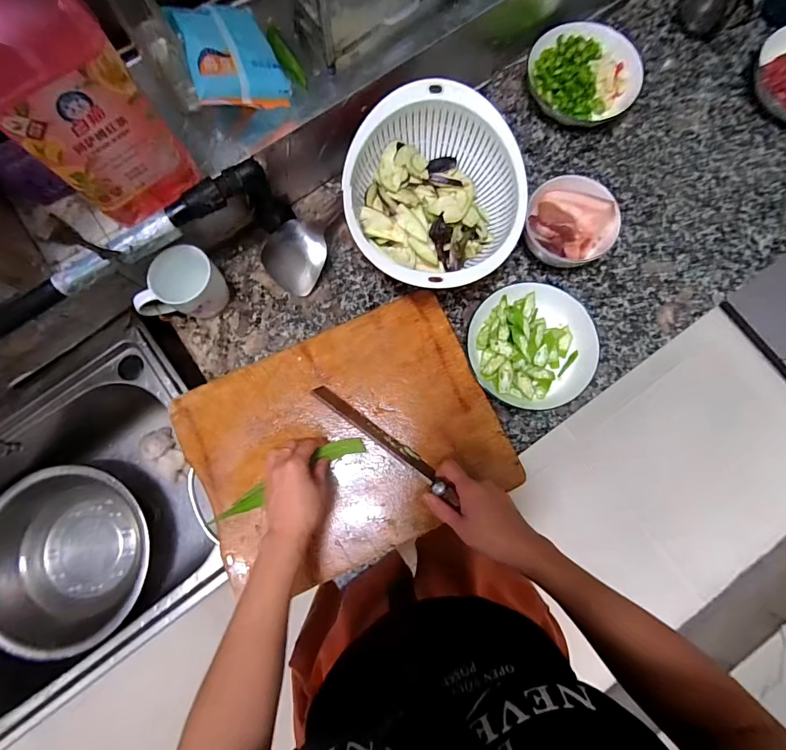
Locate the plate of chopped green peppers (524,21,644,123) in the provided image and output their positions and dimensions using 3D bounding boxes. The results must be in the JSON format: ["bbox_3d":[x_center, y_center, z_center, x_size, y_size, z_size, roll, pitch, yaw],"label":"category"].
[{"bbox_3d":[0.293,-0.477,0.637,0.160,0.045,0.163,0,79,0],"label":"plate of chopped green peppers"}]

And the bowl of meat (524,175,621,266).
[{"bbox_3d":[0.242,-0.213,0.569,0.113,0.076,0.122,0,79,0],"label":"bowl of meat"}]

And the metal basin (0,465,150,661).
[{"bbox_3d":[-0.533,0.300,0.683,0.268,0.085,0.272,0,79,0],"label":"metal basin"}]

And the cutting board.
[{"bbox_3d":[-0.062,0.090,0.543,0.389,0.022,0.294,-26,80,-5],"label":"cutting board"}]

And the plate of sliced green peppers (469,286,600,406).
[{"bbox_3d":[0.188,-0.043,0.556,0.165,0.038,0.168,0,79,0],"label":"plate of sliced green peppers"}]

